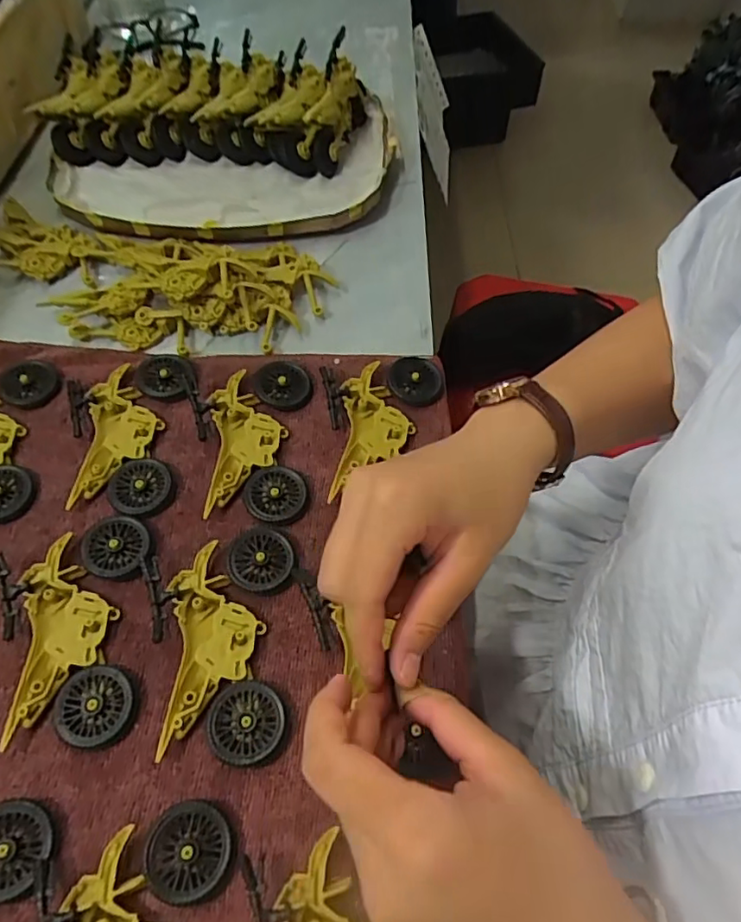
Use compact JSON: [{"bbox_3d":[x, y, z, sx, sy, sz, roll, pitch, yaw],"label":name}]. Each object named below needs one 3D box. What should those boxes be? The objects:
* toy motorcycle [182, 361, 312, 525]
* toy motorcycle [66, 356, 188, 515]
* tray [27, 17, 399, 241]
[{"bbox_3d":[-0.073,-0.014,0.363,0.074,0.016,0.115,-8,59,-7],"label":"toy motorcycle"},{"bbox_3d":[-0.156,-0.018,0.367,0.069,0.013,0.117,-5,59,-5],"label":"toy motorcycle"},{"bbox_3d":[-0.133,-0.296,0.517,0.303,0.069,0.227,-4,59,-4],"label":"tray"}]

